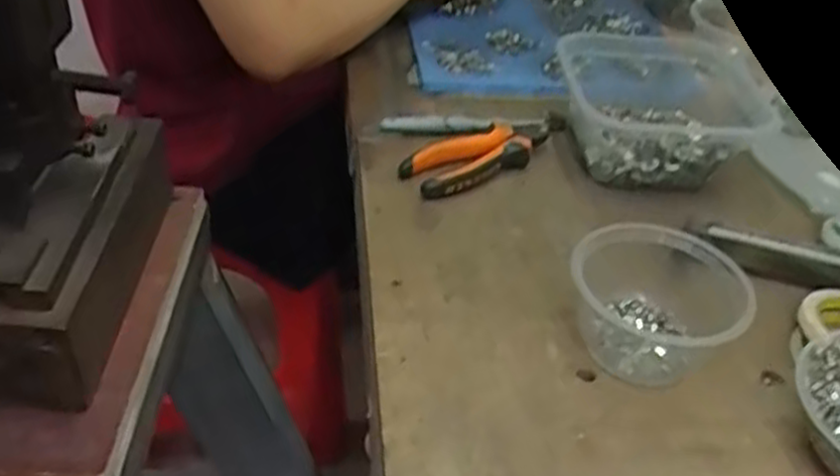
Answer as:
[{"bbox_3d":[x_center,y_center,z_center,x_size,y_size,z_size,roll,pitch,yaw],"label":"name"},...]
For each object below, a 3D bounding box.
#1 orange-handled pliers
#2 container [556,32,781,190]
[{"bbox_3d":[0.070,-0.080,0.706,0.186,0.022,0.054,-19,45,-28],"label":"orange-handled pliers"},{"bbox_3d":[0.215,-0.131,0.738,0.164,0.069,0.182,3,39,-4],"label":"container"}]

